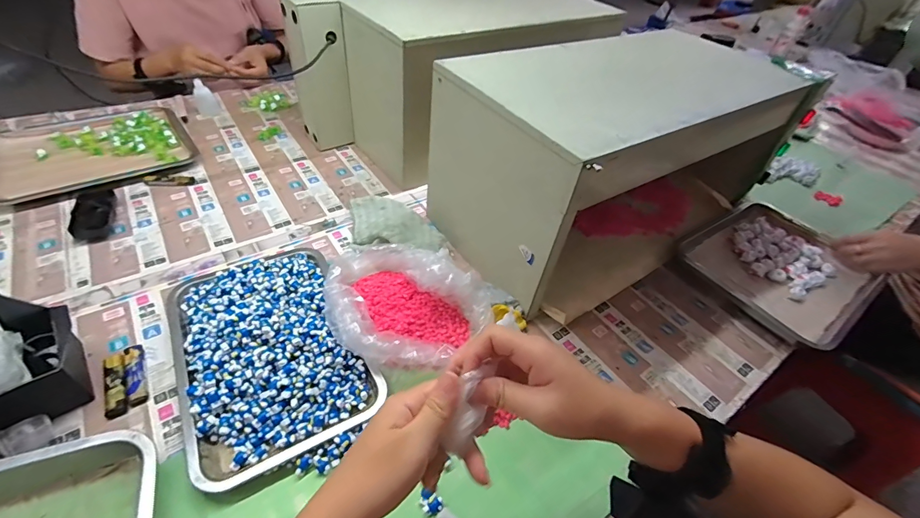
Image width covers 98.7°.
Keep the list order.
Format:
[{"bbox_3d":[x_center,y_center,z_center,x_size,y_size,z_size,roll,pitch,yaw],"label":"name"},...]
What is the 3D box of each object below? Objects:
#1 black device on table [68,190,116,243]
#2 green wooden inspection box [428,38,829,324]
[{"bbox_3d":[-0.601,-0.077,0.651,0.055,0.030,0.113,-15,50,-20],"label":"black device on table"},{"bbox_3d":[0.246,-0.169,0.651,0.489,0.288,0.304,-22,52,-26],"label":"green wooden inspection box"}]

